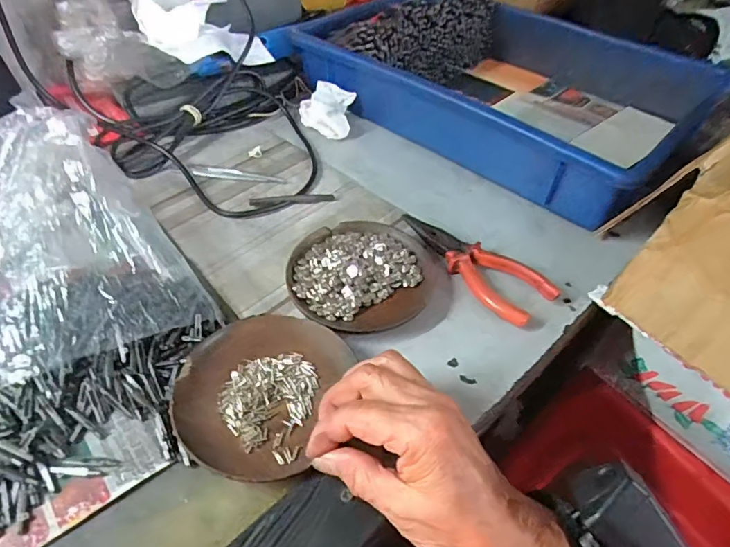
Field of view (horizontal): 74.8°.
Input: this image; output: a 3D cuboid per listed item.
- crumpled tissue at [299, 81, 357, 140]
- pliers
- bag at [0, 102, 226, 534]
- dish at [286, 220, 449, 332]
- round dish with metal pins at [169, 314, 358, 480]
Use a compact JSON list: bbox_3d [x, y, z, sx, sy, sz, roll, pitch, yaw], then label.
[{"bbox_3d":[-0.041,-0.183,0.537,0.063,0.043,0.063,-3,47,-5],"label":"crumpled tissue"},{"bbox_3d":[0.085,-0.010,0.397,0.048,0.016,0.142,-35,57,-30],"label":"pliers"},{"bbox_3d":[-0.200,-0.002,0.330,0.156,0.085,0.278,-18,50,-18],"label":"bag"},{"bbox_3d":[-0.001,-0.002,0.385,0.119,0.019,0.107,-28,54,-25],"label":"dish"},{"bbox_3d":[-0.069,0.074,0.309,0.095,0.017,0.109,15,48,12],"label":"round dish with metal pins"}]

